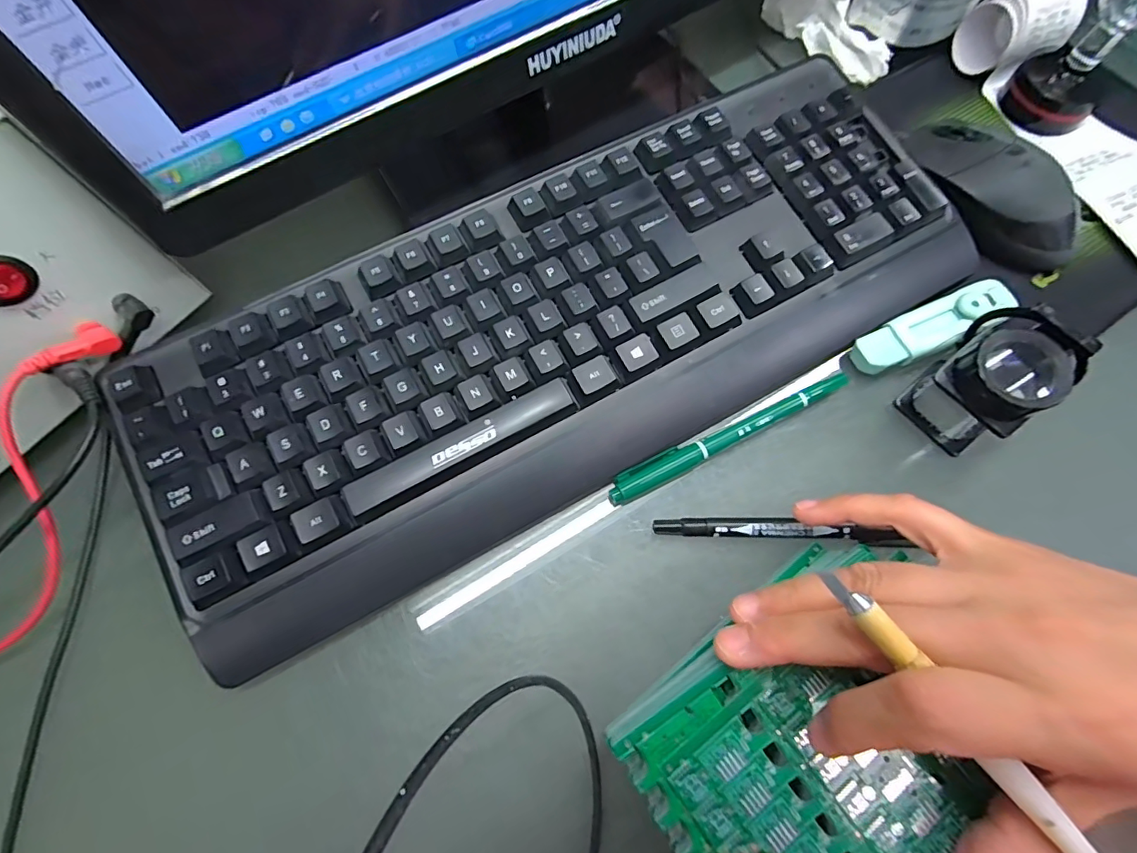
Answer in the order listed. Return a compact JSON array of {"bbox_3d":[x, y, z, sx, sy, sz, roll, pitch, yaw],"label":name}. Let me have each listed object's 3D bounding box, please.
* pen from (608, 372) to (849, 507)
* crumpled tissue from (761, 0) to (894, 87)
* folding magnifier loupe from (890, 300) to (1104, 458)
[{"bbox_3d":[0.082,0.004,0.257,0.139,0.010,0.015,-27,72,-9],"label":"pen"},{"bbox_3d":[0.181,-0.277,0.343,0.029,0.033,0.097,-35,74,-11],"label":"crumpled tissue"},{"bbox_3d":[0.204,-0.024,0.239,0.054,0.054,0.049,-29,73,-10],"label":"folding magnifier loupe"}]

